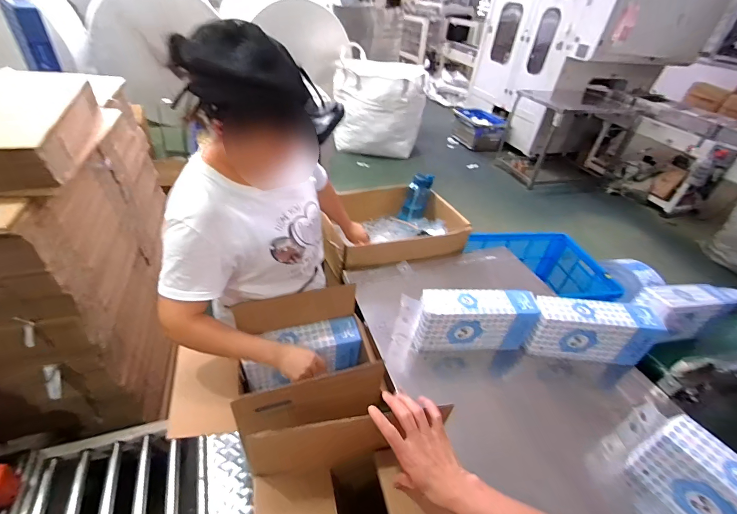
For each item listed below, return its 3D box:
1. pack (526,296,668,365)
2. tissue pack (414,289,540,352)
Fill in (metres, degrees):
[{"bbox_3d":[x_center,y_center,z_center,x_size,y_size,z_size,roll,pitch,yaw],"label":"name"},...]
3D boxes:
[{"bbox_3d":[0.654,0.219,1.052,0.374,0.159,0.098,6,38,-2],"label":"pack"},{"bbox_3d":[0.310,0.193,1.040,0.348,0.183,0.104,0,38,-9],"label":"tissue pack"}]

